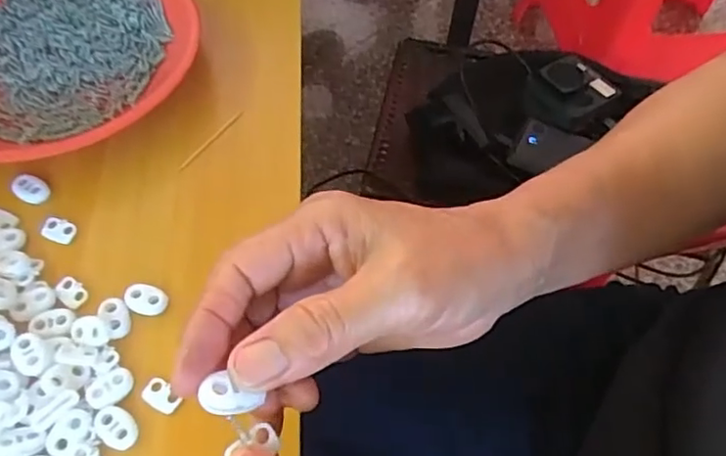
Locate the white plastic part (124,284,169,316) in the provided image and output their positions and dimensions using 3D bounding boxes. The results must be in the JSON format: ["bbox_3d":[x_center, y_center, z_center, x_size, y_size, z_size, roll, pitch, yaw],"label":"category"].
[{"bbox_3d":[-0.115,0.038,0.318,0.022,0.006,0.015,18,59,10],"label":"white plastic part"}]

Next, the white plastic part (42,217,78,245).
[{"bbox_3d":[-0.171,0.001,0.339,0.018,0.004,0.013,16,58,8],"label":"white plastic part"}]

